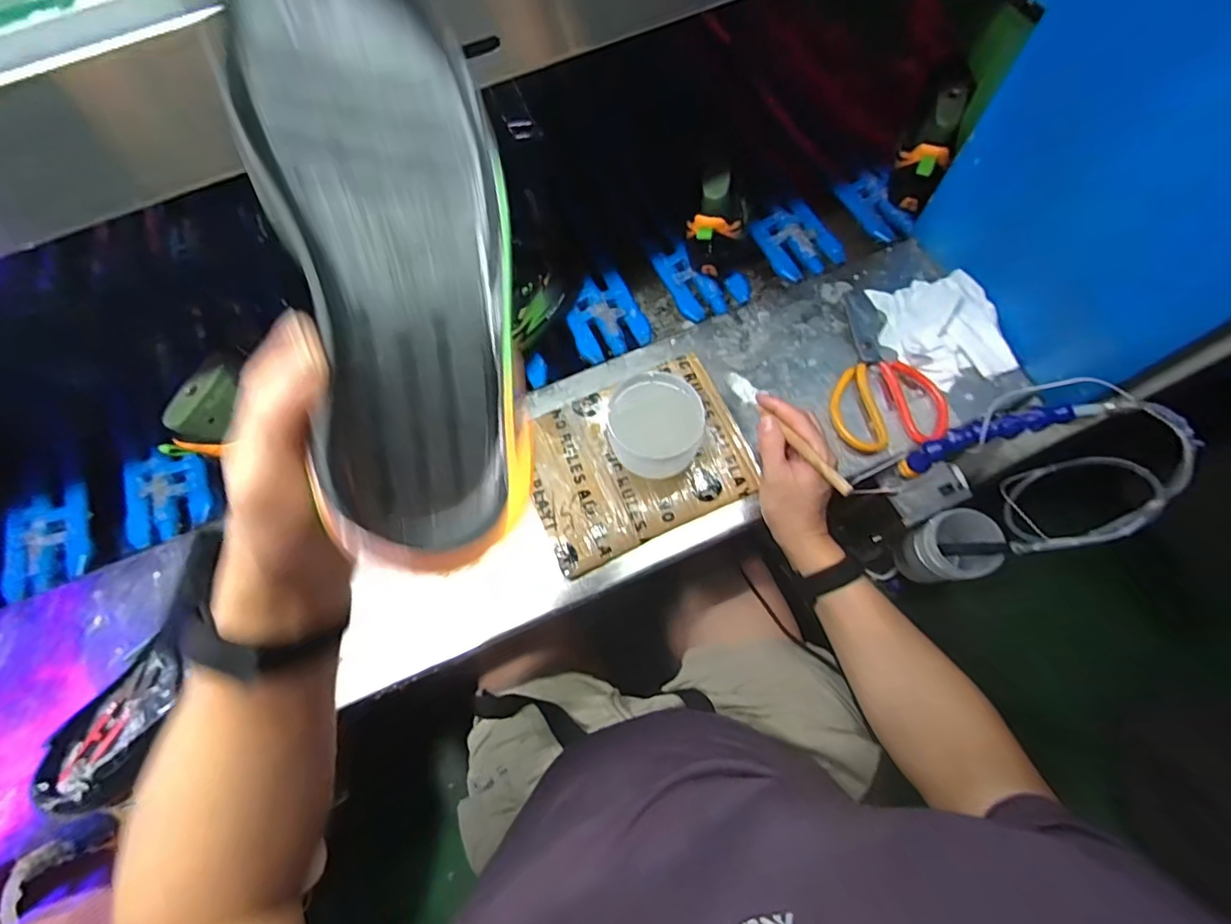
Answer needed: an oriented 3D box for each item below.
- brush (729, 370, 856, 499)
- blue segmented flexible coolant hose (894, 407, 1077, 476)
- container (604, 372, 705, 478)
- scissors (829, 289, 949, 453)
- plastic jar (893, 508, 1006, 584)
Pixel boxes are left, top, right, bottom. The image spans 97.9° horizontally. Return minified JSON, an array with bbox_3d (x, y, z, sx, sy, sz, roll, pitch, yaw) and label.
[{"bbox_3d":[0.160,-0.035,0.515,0.014,0.018,0.188,-27,50,-8],"label":"brush"},{"bbox_3d":[0.345,-0.023,0.515,0.145,0.034,0.025,-27,65,37],"label":"blue segmented flexible coolant hose"},{"bbox_3d":[0.042,-0.036,0.546,0.089,0.073,0.087,0,70,1],"label":"container"},{"bbox_3d":[0.283,-0.108,0.608,0.123,0.018,0.202,-17,71,-4],"label":"scissors"},{"bbox_3d":[0.389,0.104,0.630,0.071,0.124,0.072,0,70,1],"label":"plastic jar"}]

